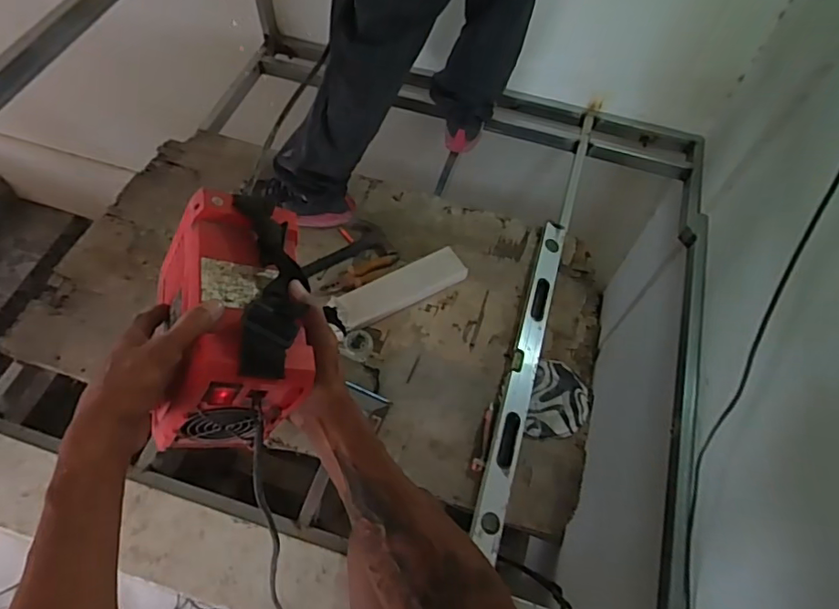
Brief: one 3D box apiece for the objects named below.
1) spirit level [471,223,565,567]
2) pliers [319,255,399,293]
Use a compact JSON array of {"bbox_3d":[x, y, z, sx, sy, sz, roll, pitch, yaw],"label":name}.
[{"bbox_3d":[0.219,0.131,1.115,0.061,0.035,0.772,16,62,5],"label":"spirit level"},{"bbox_3d":[-0.133,-0.070,1.220,0.188,0.026,0.059,-35,69,-20],"label":"pliers"}]

